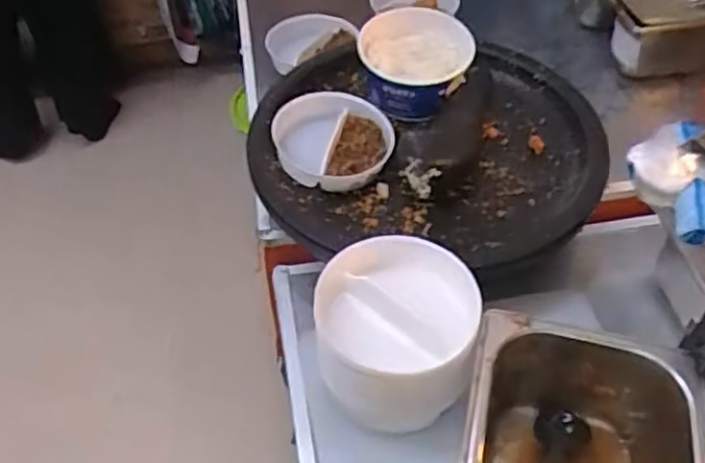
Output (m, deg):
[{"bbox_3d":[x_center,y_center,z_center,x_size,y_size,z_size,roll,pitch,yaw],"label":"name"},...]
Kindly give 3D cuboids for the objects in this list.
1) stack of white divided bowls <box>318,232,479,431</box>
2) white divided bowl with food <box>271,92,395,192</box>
[{"bbox_3d":[0.035,0.084,0.557,0.123,0.098,0.120,5,49,7],"label":"stack of white divided bowls"},{"bbox_3d":[-0.020,-0.099,0.721,0.122,0.033,0.126,-1,49,1],"label":"white divided bowl with food"}]

